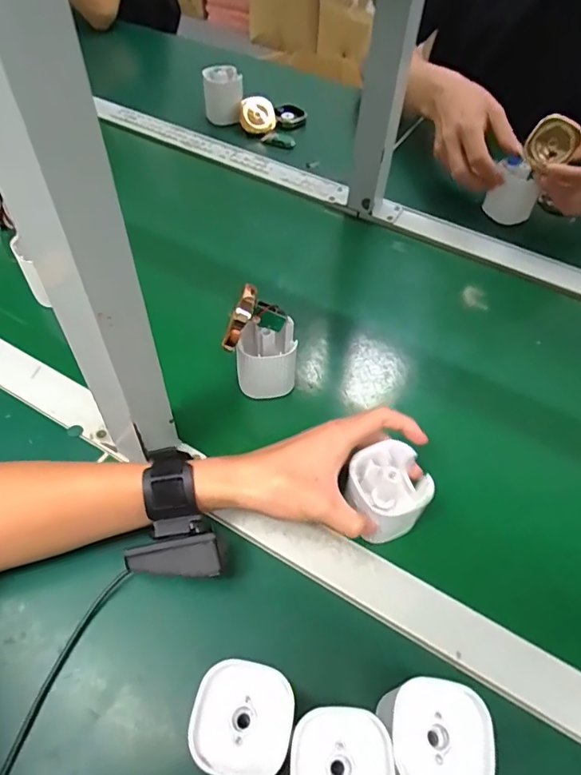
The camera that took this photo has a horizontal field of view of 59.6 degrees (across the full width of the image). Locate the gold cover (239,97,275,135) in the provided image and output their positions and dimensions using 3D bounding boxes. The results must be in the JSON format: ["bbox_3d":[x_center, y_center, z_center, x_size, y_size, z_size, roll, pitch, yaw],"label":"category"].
[{"bbox_3d":[-0.049,-0.405,0.756,0.051,0.051,0.024,3,50,-3],"label":"gold cover"}]

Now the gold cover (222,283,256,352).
[{"bbox_3d":[-0.041,-0.054,0.403,0.010,0.060,0.012,37,29,22],"label":"gold cover"}]

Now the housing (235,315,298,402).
[{"bbox_3d":[-0.022,-0.020,0.471,0.052,0.076,0.041,3,50,-3],"label":"housing"}]

